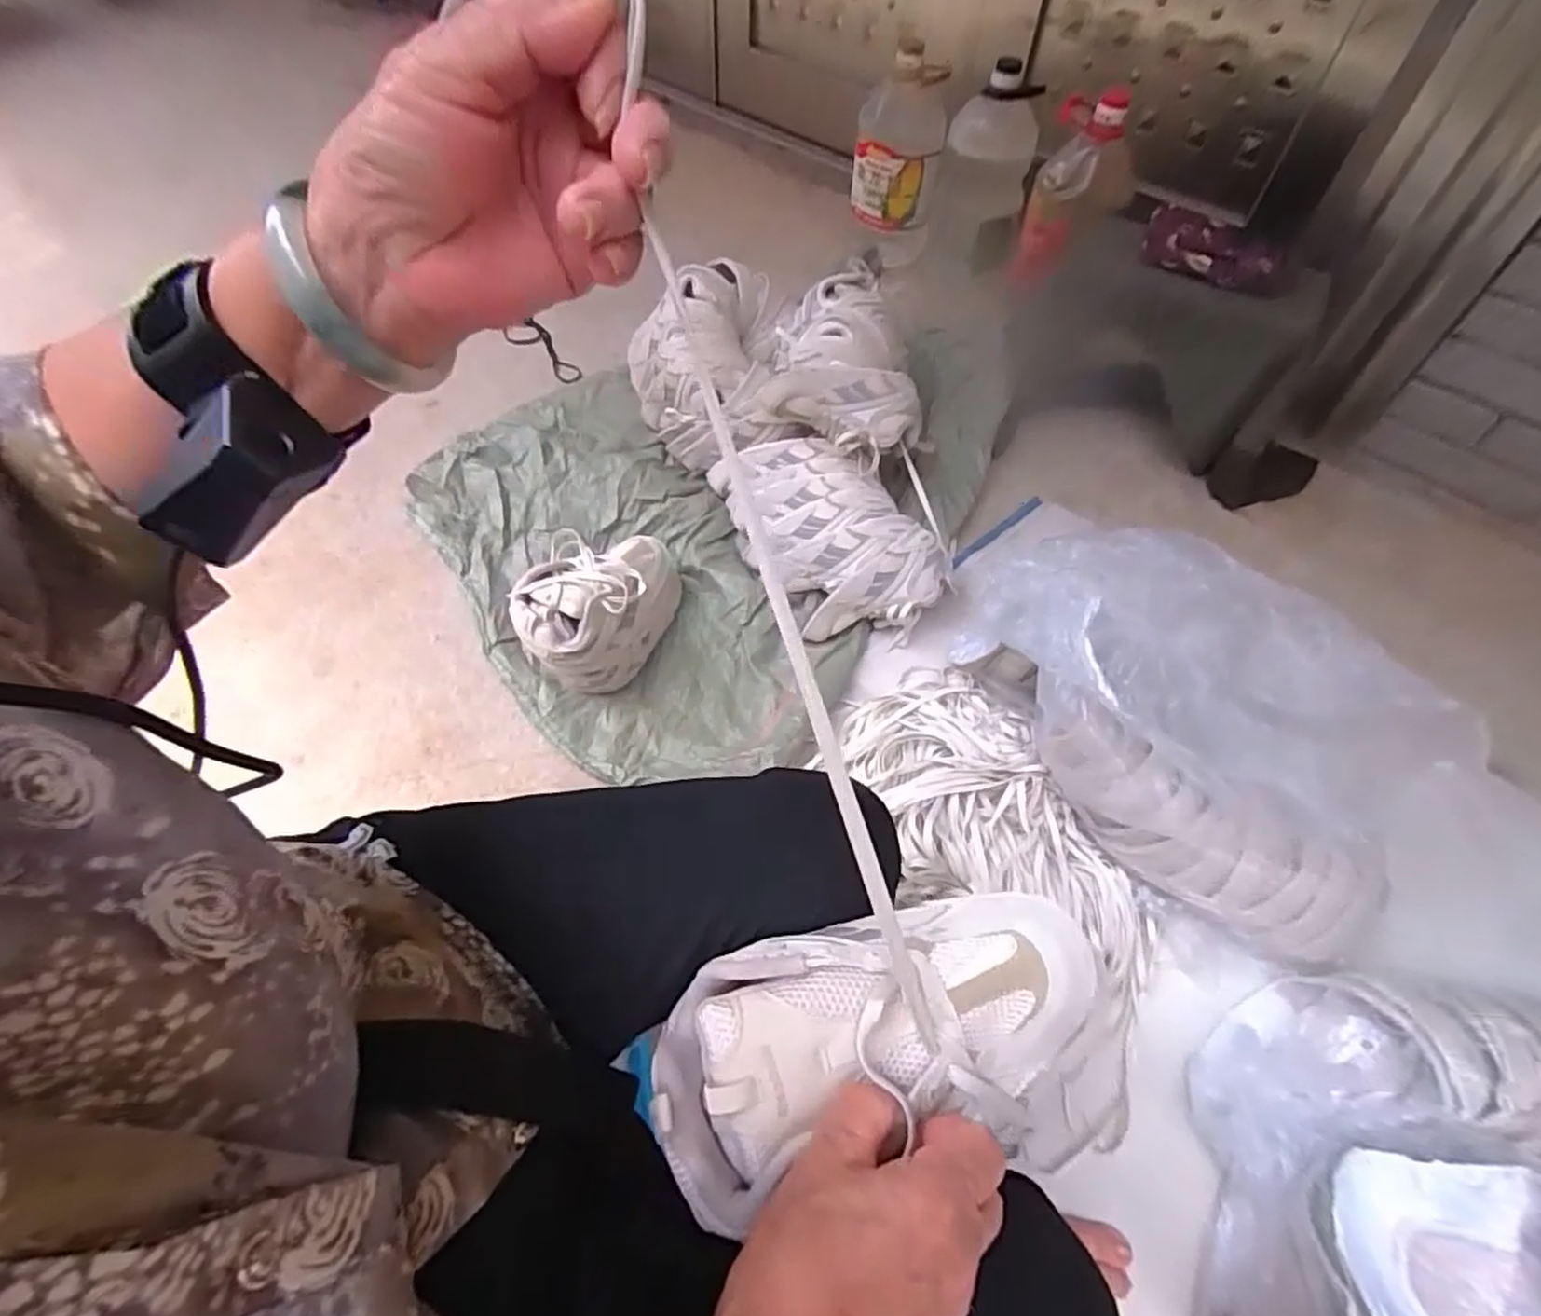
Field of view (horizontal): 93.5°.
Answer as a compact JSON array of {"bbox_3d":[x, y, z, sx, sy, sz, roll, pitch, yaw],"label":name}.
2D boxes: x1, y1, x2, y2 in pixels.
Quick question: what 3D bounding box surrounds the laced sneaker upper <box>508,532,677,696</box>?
[{"bbox_3d":[-0.204,-0.070,0.904,0.116,0.155,0.232,28,58,17],"label":"laced sneaker upper"}]

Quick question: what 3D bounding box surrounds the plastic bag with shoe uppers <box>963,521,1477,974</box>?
[{"bbox_3d":[0.425,0.048,0.709,0.417,0.197,0.278,34,60,21],"label":"plastic bag with shoe uppers"}]

